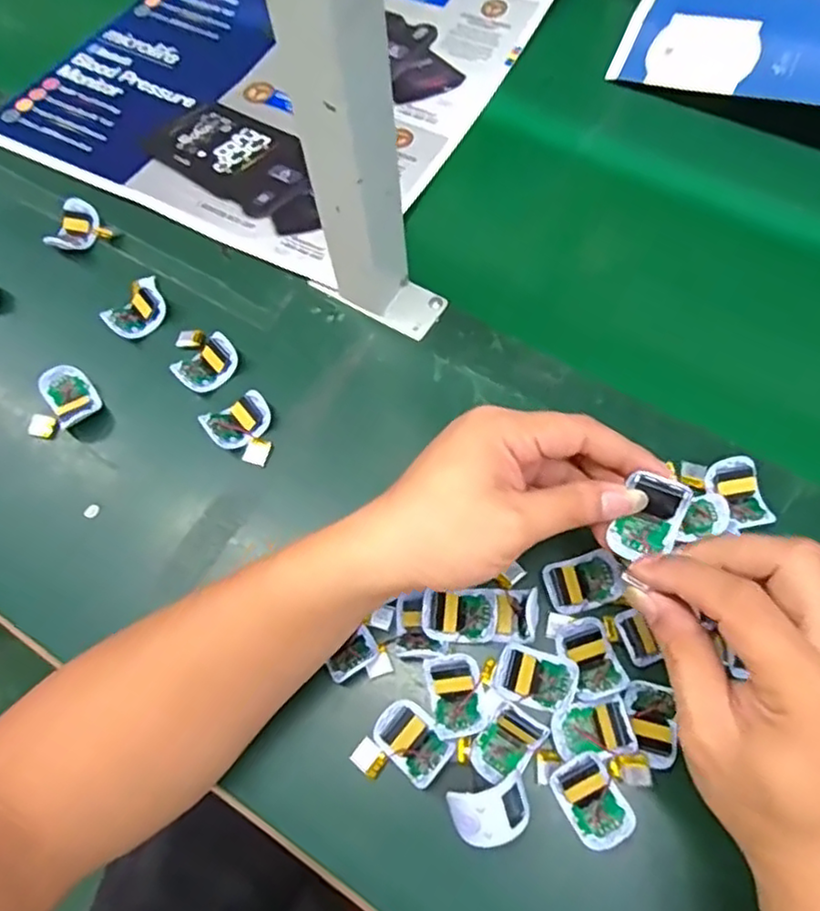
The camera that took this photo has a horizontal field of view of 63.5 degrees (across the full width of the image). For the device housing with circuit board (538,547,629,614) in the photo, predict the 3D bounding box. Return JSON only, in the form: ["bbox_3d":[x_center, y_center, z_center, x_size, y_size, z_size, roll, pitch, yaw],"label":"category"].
[{"bbox_3d":[0.102,0.073,0.387,0.048,0.005,0.031,-21,67,-6],"label":"device housing with circuit board"}]

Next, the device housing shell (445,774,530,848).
[{"bbox_3d":[0.042,0.184,0.337,0.040,0.017,0.029,-14,67,-3],"label":"device housing shell"}]

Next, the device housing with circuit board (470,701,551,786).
[{"bbox_3d":[0.051,0.153,0.348,0.029,0.018,0.038,33,72,16],"label":"device housing with circuit board"}]

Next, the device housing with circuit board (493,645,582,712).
[{"bbox_3d":[0.069,0.122,0.364,0.043,0.012,0.031,13,68,8],"label":"device housing with circuit board"}]

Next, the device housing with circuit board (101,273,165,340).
[{"bbox_3d":[-0.197,-0.109,0.485,0.034,0.016,0.054,18,69,10],"label":"device housing with circuit board"}]

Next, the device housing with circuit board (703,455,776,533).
[{"bbox_3d":[0.197,0.023,0.397,0.030,0.008,0.043,-21,82,7],"label":"device housing with circuit board"}]

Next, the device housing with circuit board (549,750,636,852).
[{"bbox_3d":[0.094,0.179,0.345,0.030,0.020,0.043,-29,68,-9],"label":"device housing with circuit board"}]

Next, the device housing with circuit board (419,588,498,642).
[{"bbox_3d":[0.027,0.091,0.377,0.042,0.017,0.026,2,67,4],"label":"device housing with circuit board"}]

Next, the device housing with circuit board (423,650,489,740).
[{"bbox_3d":[0.025,0.131,0.363,0.030,0.013,0.043,-8,67,0],"label":"device housing with circuit board"}]

